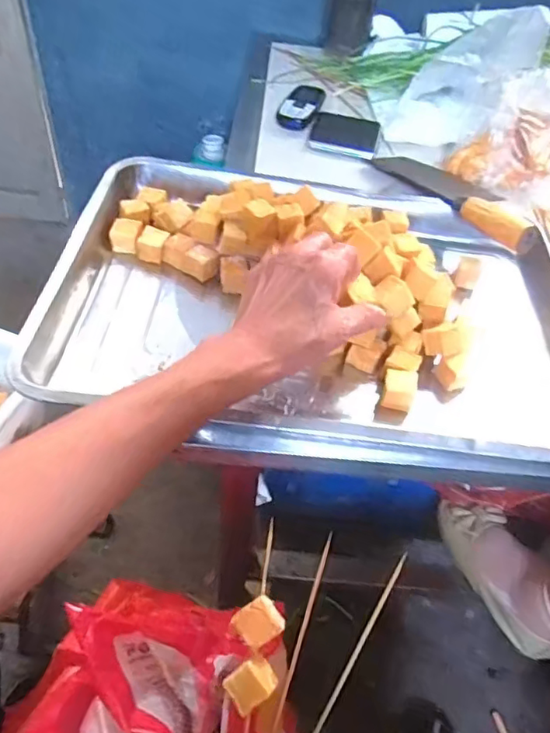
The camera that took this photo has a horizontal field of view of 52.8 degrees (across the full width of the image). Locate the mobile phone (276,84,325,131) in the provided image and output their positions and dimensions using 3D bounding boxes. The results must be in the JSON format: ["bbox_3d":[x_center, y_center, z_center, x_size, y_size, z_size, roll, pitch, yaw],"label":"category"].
[{"bbox_3d":[0.037,-0.364,0.772,0.051,0.020,0.094,16,50,7],"label":"mobile phone"}]

